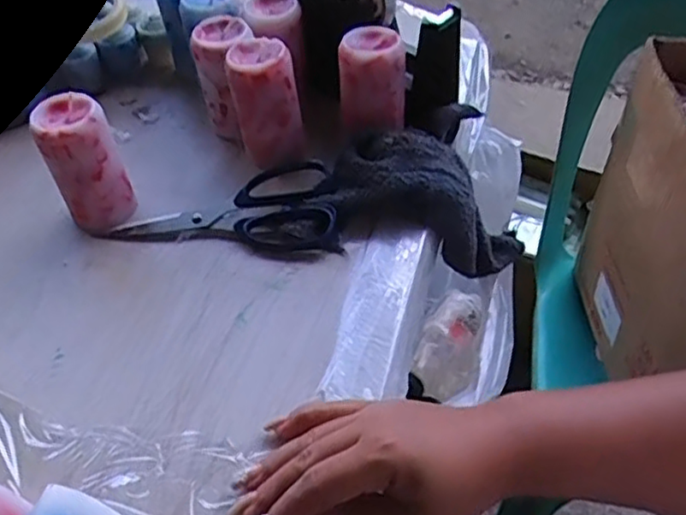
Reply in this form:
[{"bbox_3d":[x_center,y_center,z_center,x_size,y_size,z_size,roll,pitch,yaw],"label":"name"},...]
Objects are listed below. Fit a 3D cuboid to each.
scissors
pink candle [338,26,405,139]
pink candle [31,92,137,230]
[{"bbox_3d":[-0.088,-0.029,0.508,0.163,0.019,0.071,-14,47,-9],"label":"scissors"},{"bbox_3d":[0.023,-0.139,0.527,0.050,0.064,0.051,0,48,2],"label":"pink candle"},{"bbox_3d":[-0.191,-0.068,0.503,0.051,0.096,0.046,-24,50,-18],"label":"pink candle"}]

